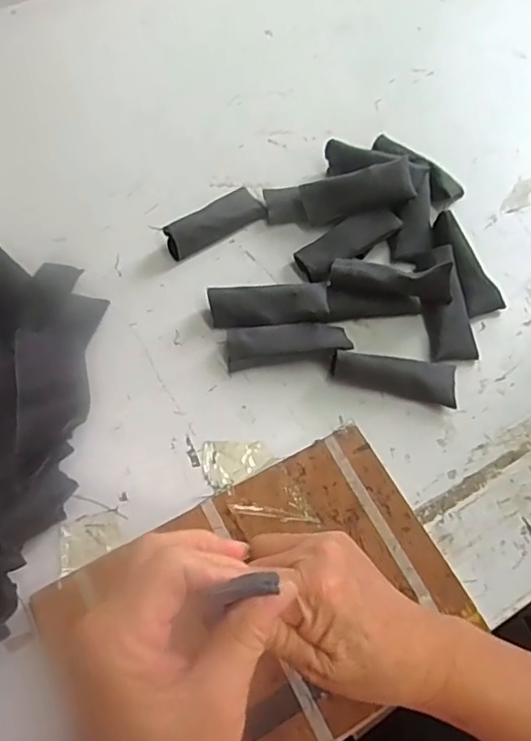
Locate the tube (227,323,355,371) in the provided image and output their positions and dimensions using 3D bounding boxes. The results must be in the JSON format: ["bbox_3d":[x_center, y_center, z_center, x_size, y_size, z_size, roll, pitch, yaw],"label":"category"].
[{"bbox_3d":[0.019,-0.023,0.493,0.103,0.027,0.031,-5,63,-3],"label":"tube"}]

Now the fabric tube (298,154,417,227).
[{"bbox_3d":[0.088,-0.167,0.544,0.103,0.036,0.031,-12,63,13],"label":"fabric tube"}]

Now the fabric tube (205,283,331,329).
[{"bbox_3d":[0.003,-0.055,0.504,0.102,0.034,0.034,-1,63,-1],"label":"fabric tube"}]

